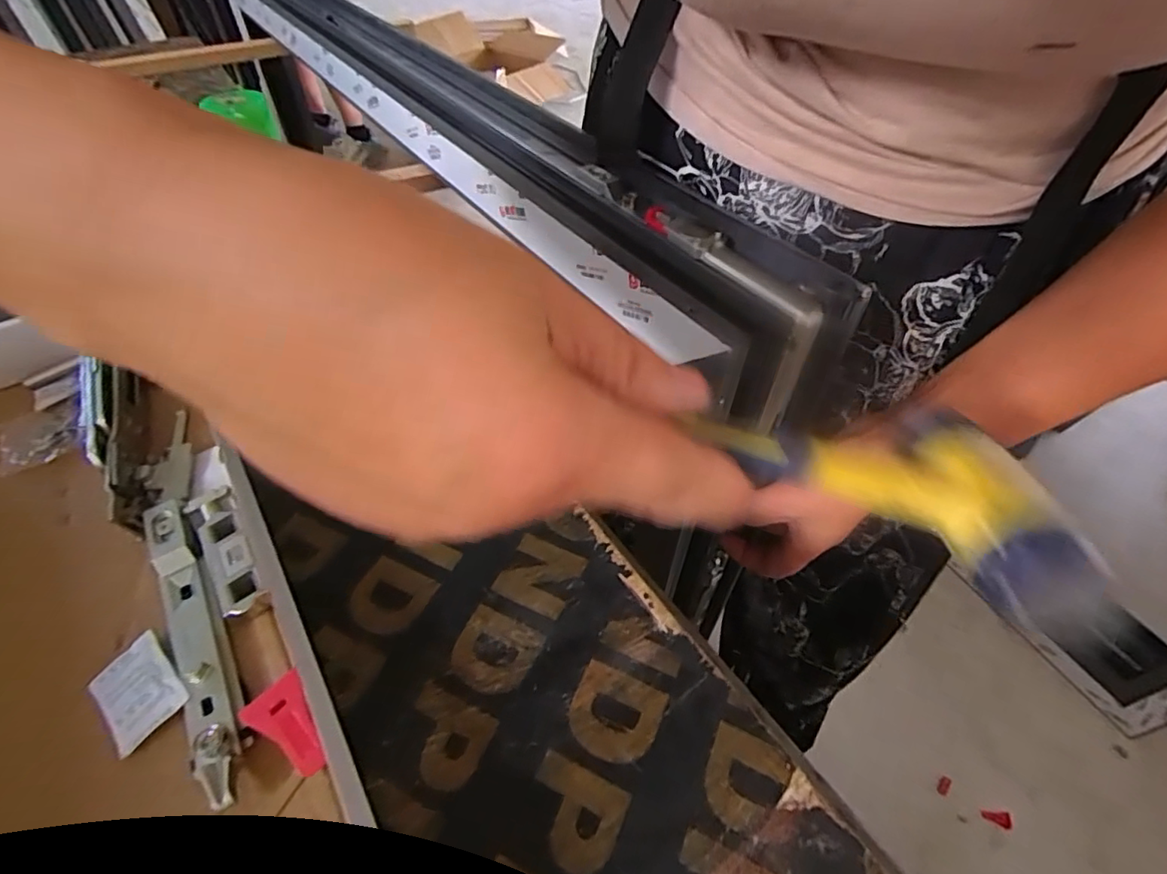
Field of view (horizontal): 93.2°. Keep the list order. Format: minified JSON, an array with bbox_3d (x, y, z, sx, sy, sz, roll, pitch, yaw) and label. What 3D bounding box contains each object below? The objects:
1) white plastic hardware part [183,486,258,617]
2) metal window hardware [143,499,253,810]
[{"bbox_3d":[-0.153,0.048,0.238,0.018,0.008,0.068,-32,54,-24],"label":"white plastic hardware part"},{"bbox_3d":[-0.153,0.076,0.215,0.019,0.013,0.133,-27,52,-21],"label":"metal window hardware"}]

